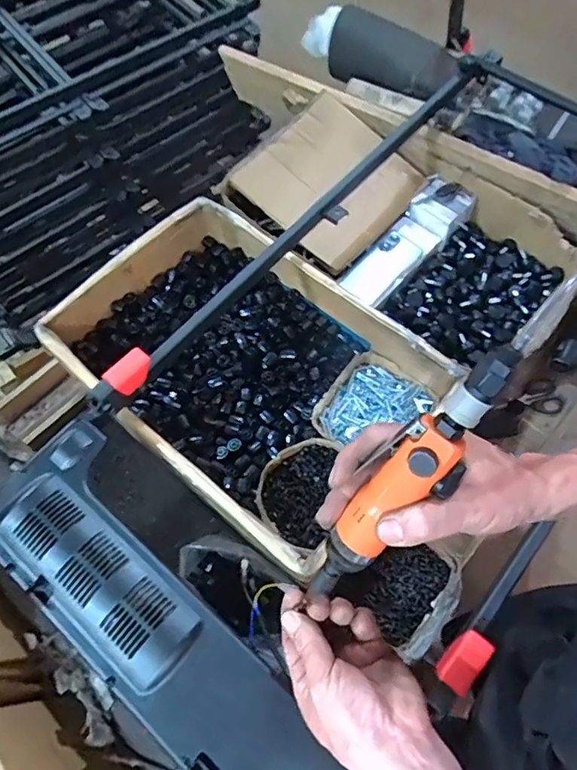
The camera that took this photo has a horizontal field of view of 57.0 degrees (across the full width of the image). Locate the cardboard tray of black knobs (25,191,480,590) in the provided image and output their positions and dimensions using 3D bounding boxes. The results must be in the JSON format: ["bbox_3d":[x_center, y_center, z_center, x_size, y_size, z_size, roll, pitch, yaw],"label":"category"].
[{"bbox_3d":[-0.068,-0.027,0.787,0.528,0.125,0.357,39,72,19],"label":"cardboard tray of black knobs"}]

